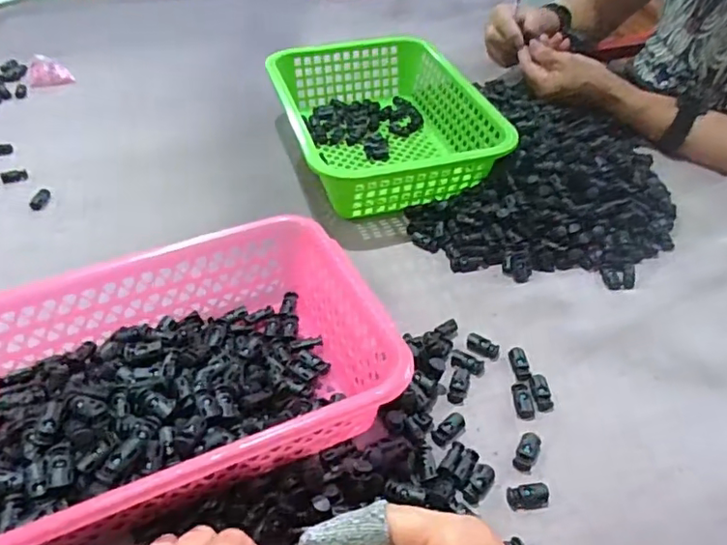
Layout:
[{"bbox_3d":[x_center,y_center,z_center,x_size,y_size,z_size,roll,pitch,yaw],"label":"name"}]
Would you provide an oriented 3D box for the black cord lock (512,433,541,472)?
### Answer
[{"bbox_3d":[0.121,0.131,0.428,0.015,0.008,0.032,19,47,19],"label":"black cord lock"}]

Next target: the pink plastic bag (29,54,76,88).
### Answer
[{"bbox_3d":[-0.460,-0.295,0.855,0.057,0.031,0.046,-20,47,-19],"label":"pink plastic bag"}]

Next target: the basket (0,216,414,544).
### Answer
[{"bbox_3d":[-0.142,0.077,0.426,0.299,0.086,0.200,-17,46,-17],"label":"basket"}]

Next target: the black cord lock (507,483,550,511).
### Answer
[{"bbox_3d":[0.114,0.154,0.403,0.028,0.010,0.015,-3,43,-2],"label":"black cord lock"}]

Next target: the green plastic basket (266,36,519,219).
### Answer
[{"bbox_3d":[0.015,-0.186,0.709,0.220,0.080,0.295,-12,45,-12],"label":"green plastic basket"}]

